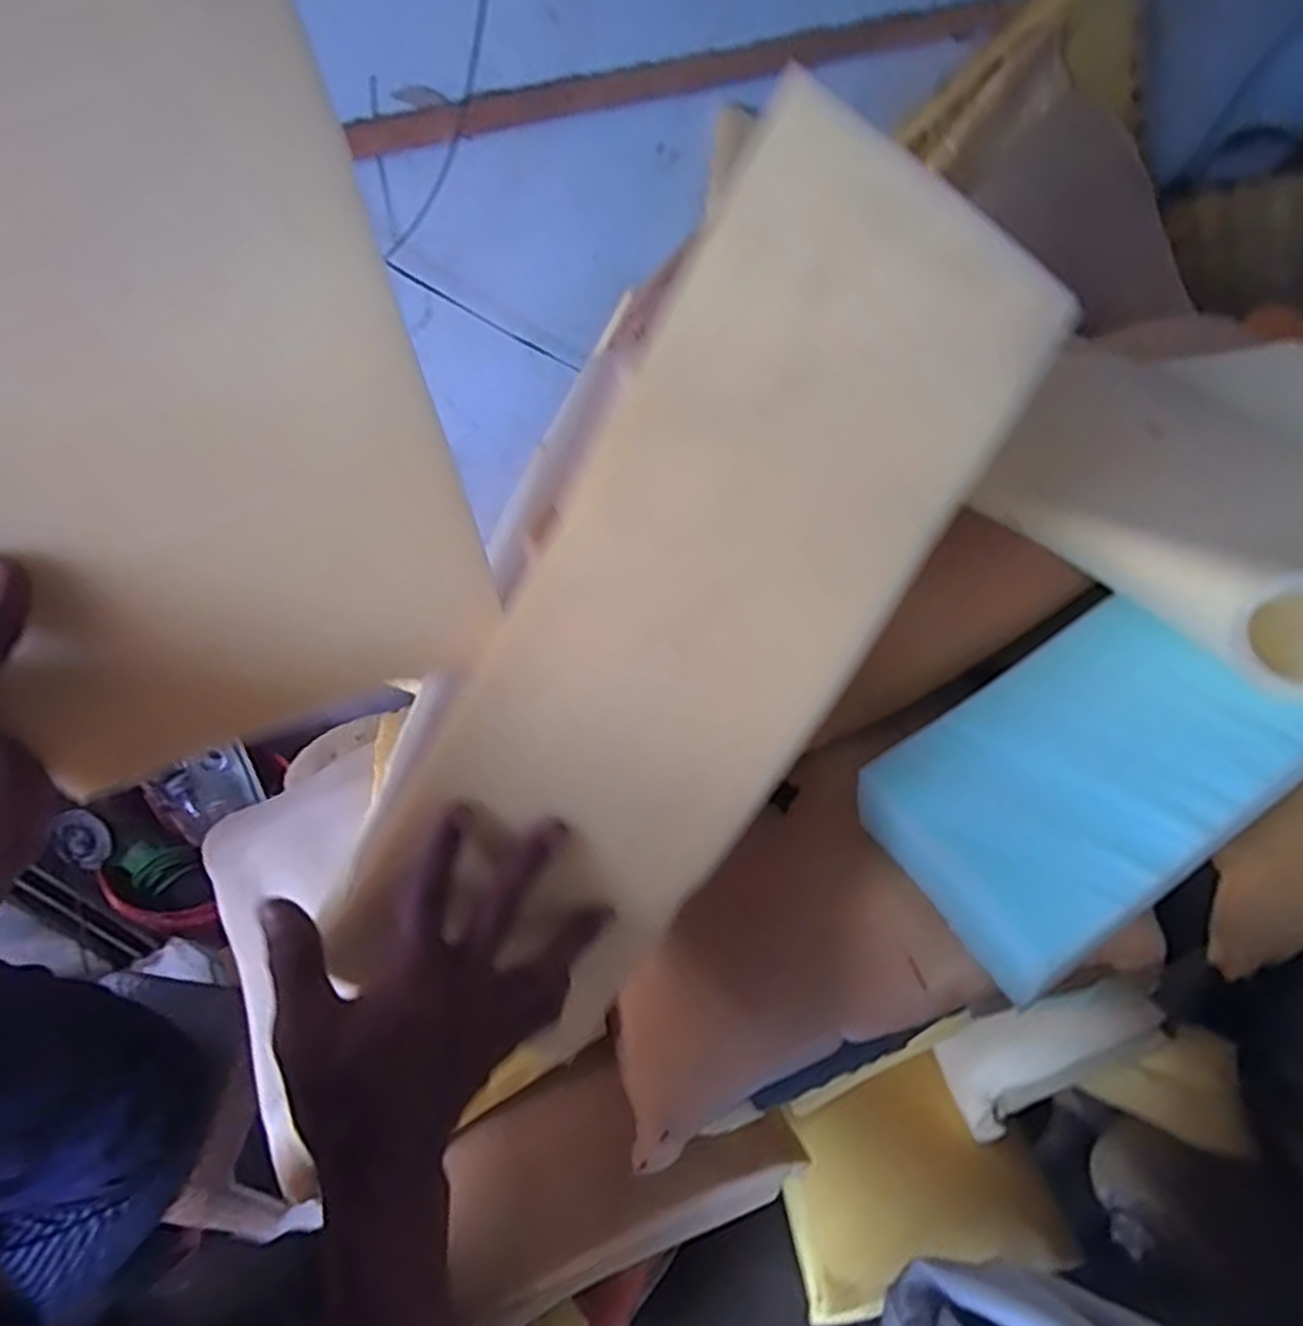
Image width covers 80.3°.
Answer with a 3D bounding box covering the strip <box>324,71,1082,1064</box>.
[{"bbox_3d":[0.022,-0.012,0.387,0.180,0.440,0.028,28,14,-18],"label":"strip"}]

